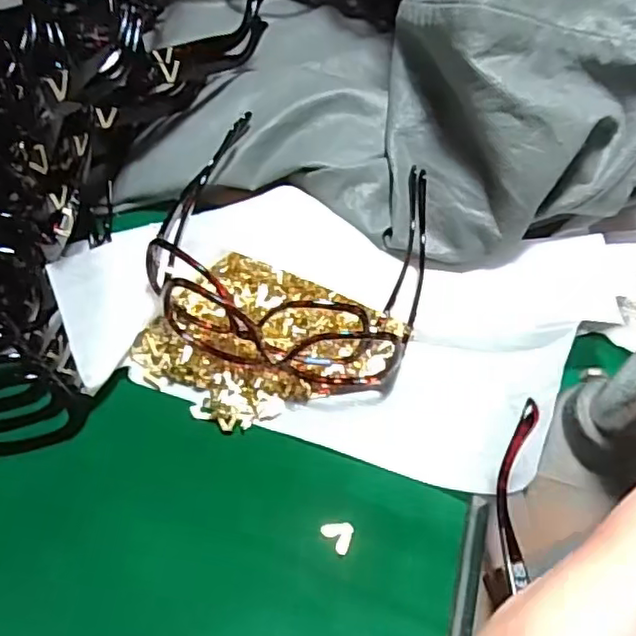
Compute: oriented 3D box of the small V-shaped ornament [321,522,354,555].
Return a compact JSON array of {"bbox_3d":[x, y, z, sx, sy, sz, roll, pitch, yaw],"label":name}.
[{"bbox_3d":[0.010,0.112,0.321,0.015,0.004,0.015,6,58,1],"label":"small V-shaped ornament"}]

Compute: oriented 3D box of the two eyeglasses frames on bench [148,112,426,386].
[{"bbox_3d":[-0.011,-0.044,0.399,0.160,0.054,0.150,16,58,7],"label":"two eyeglasses frames on bench"}]

